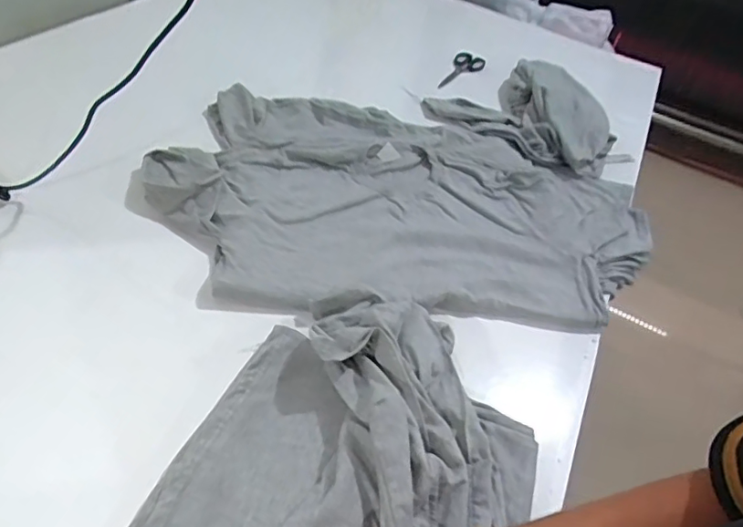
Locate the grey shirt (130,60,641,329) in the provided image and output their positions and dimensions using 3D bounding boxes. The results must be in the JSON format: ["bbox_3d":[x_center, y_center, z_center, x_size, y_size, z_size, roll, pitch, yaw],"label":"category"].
[{"bbox_3d":[0.064,-0.163,0.950,0.849,0.064,0.642,6,46,-7],"label":"grey shirt"}]

